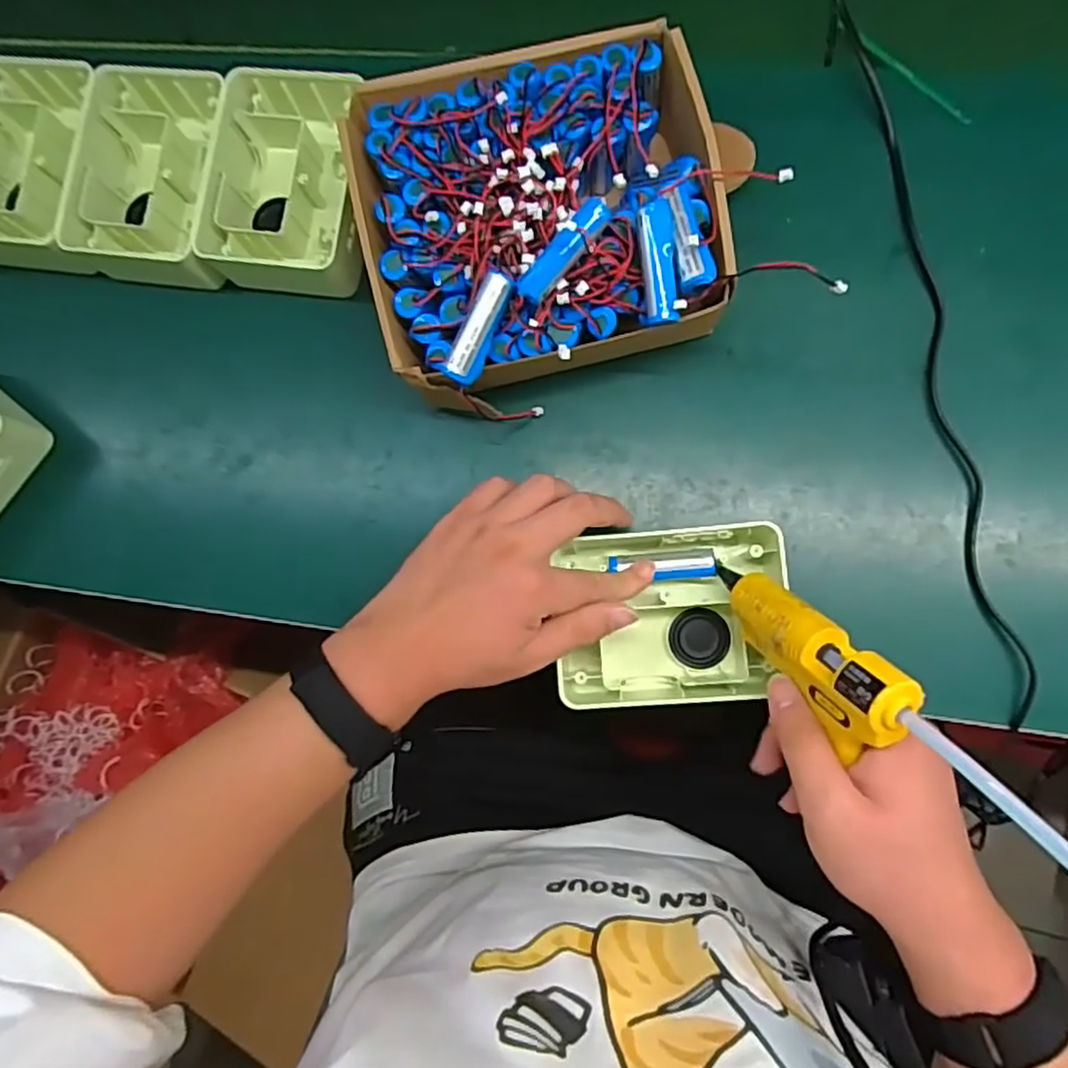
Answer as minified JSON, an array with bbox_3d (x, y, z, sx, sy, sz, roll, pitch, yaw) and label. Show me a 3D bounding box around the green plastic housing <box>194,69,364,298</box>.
[{"bbox_3d":[-0.171,-0.250,0.494,0.112,0.053,0.149,7,84,7],"label":"green plastic housing"}]

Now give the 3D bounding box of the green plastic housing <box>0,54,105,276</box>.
[{"bbox_3d":[-0.375,-0.276,0.518,0.119,0.049,0.156,8,84,7],"label":"green plastic housing"}]

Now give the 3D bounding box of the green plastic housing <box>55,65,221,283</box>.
[{"bbox_3d":[-0.274,-0.261,0.509,0.106,0.053,0.147,9,84,7],"label":"green plastic housing"}]

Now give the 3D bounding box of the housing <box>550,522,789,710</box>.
[{"bbox_3d":[0.089,0.052,0.435,0.140,0.049,0.107,-3,83,6],"label":"housing"}]

